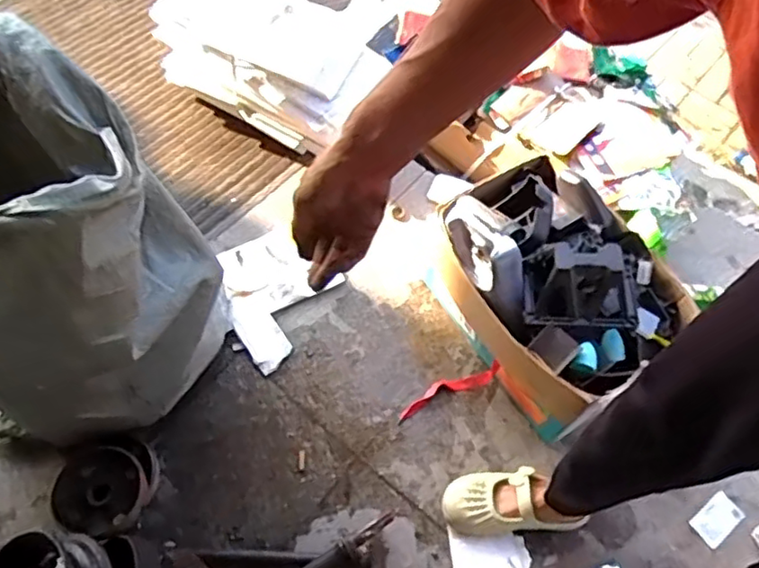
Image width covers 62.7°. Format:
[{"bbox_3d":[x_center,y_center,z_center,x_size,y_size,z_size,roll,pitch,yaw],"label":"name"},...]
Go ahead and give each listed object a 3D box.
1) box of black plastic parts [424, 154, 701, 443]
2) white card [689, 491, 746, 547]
[{"bbox_3d":[0.289,0.014,1.094,0.321,0.327,0.394,-30,68,-17],"label":"box of black plastic parts"},{"bbox_3d":[0.581,0.404,1.073,0.088,0.006,0.058,-35,77,-14],"label":"white card"}]

